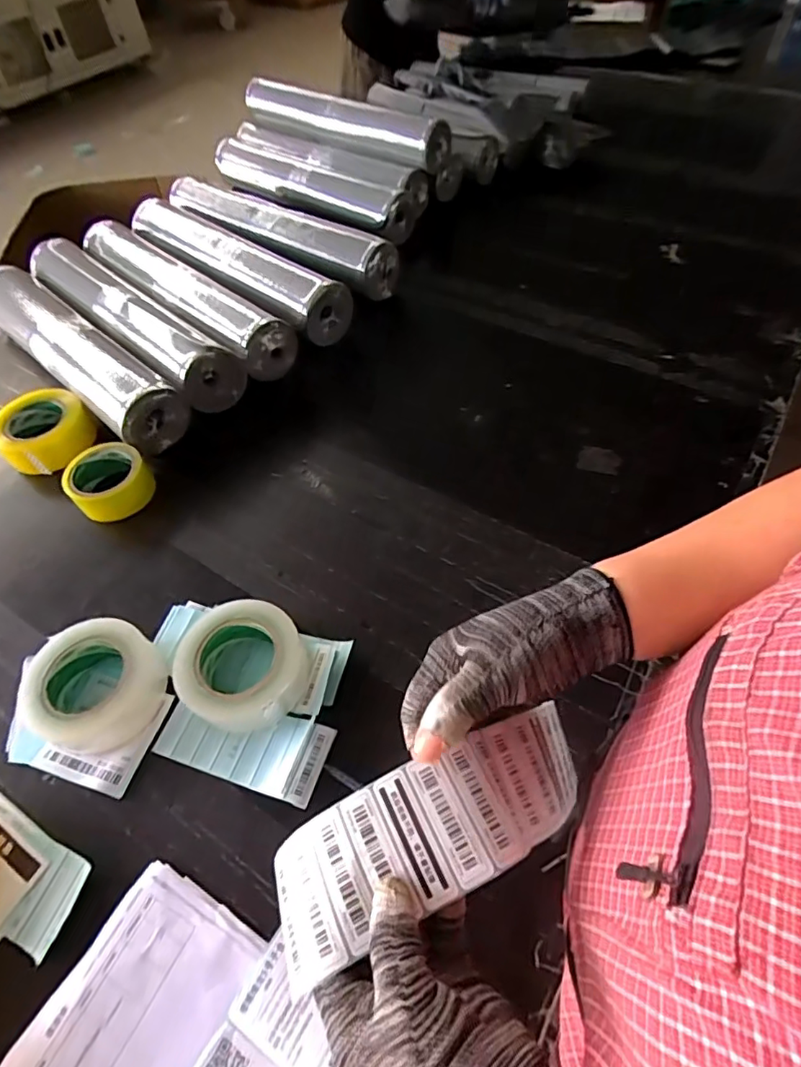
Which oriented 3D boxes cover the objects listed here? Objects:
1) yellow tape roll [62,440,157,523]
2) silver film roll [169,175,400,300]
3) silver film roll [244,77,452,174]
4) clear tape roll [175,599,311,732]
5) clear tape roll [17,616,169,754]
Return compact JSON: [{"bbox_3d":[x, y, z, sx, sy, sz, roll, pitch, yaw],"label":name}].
[{"bbox_3d":[-0.378,-0.066,0.719,0.095,0.057,0.089,-1,53,2],"label":"yellow tape roll"},{"bbox_3d":[-0.235,-0.571,1.035,0.534,0.069,0.085,30,60,23],"label":"silver film roll"},{"bbox_3d":[-0.128,-0.893,1.191,0.531,0.087,0.085,29,60,23],"label":"silver film roll"},{"bbox_3d":[-0.157,0.133,0.556,0.118,0.059,0.119,-1,53,2],"label":"clear tape roll"},{"bbox_3d":[-0.309,0.152,0.558,0.122,0.057,0.124,8,54,9],"label":"clear tape roll"}]

